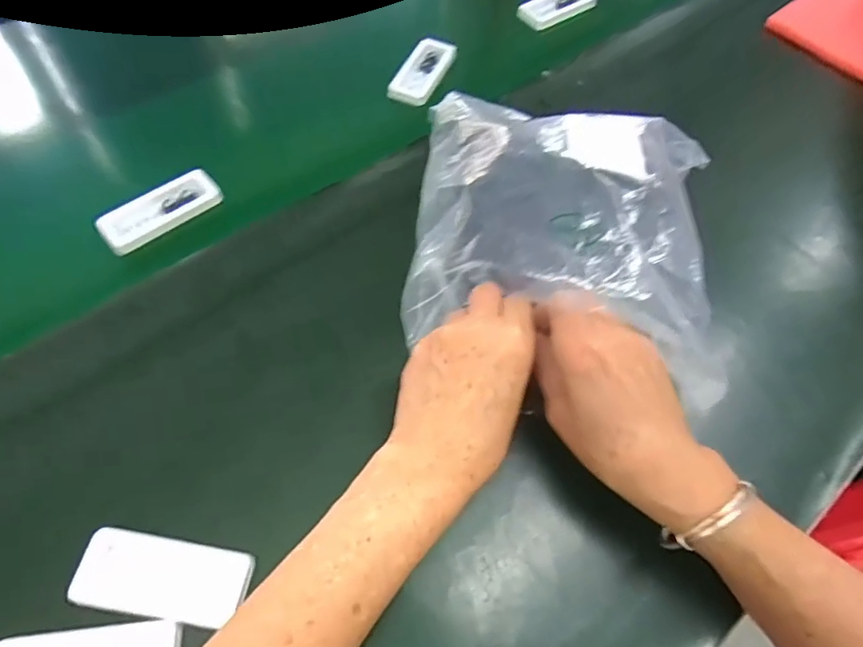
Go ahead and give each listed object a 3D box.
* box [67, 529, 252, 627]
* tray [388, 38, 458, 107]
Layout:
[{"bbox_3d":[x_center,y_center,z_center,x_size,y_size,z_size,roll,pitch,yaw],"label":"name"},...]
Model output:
[{"bbox_3d":[-0.141,0.134,0.291,0.085,0.009,0.037,10,61,2],"label":"box"},{"bbox_3d":[-0.010,-0.244,0.532,0.043,0.011,0.091,21,62,8],"label":"tray"}]

